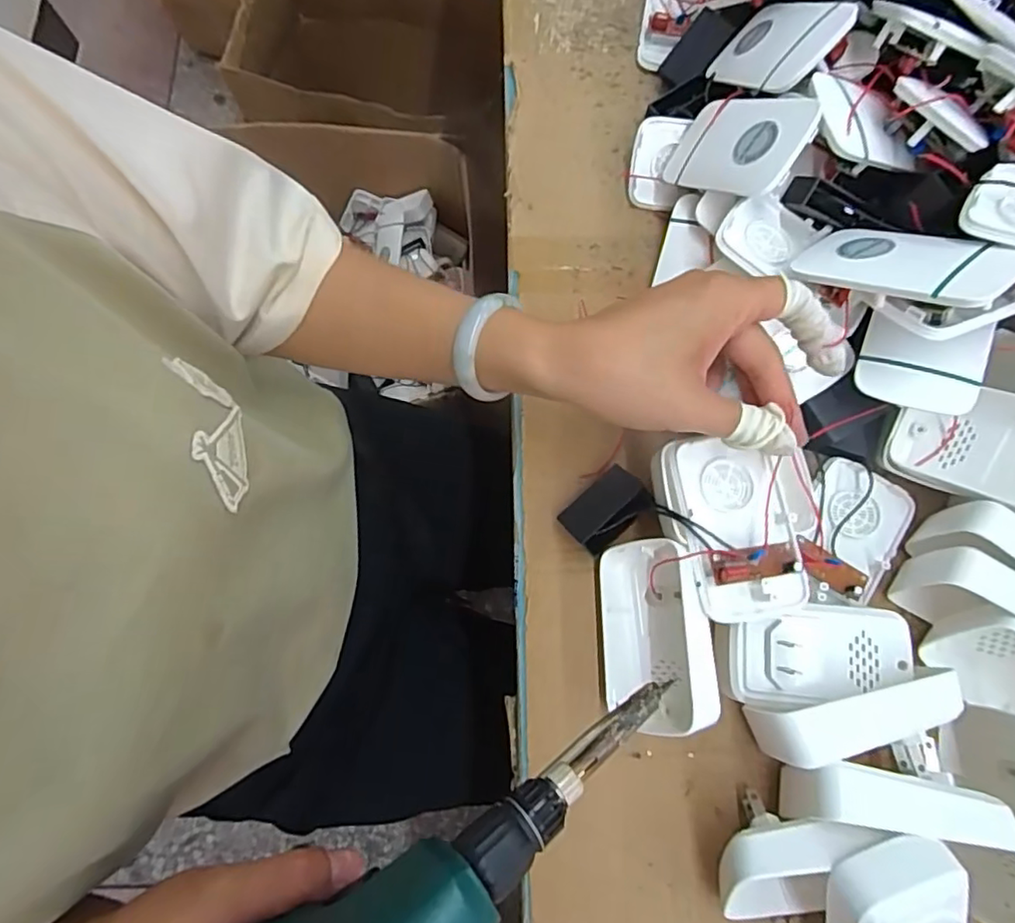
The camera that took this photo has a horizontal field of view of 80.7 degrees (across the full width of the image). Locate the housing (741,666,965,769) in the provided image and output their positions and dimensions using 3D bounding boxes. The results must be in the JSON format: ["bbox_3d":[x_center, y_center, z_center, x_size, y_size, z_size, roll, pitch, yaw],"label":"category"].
[{"bbox_3d":[0.172,0.129,0.306,0.095,0.053,0.027,-14,75,-2],"label":"housing"}]

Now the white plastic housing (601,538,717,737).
[{"bbox_3d":[0.077,0.092,0.320,0.049,0.052,0.096,-4,75,1],"label":"white plastic housing"}]

